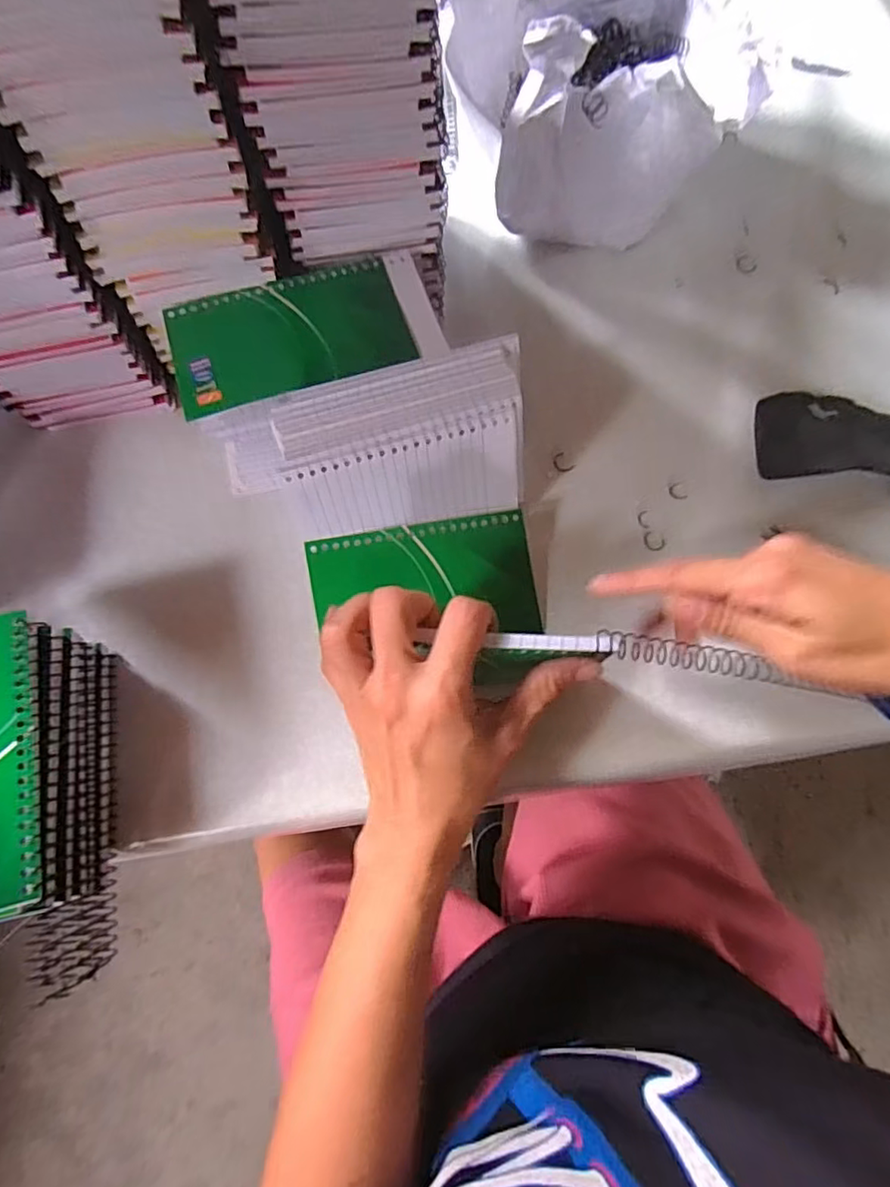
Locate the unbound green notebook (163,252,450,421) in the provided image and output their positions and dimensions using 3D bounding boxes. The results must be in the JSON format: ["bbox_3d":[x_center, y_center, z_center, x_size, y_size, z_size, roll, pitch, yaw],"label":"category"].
[{"bbox_3d":[-0.079,-0.149,0.334,0.145,0.007,0.078,-17,73,-5],"label":"unbound green notebook"}]

